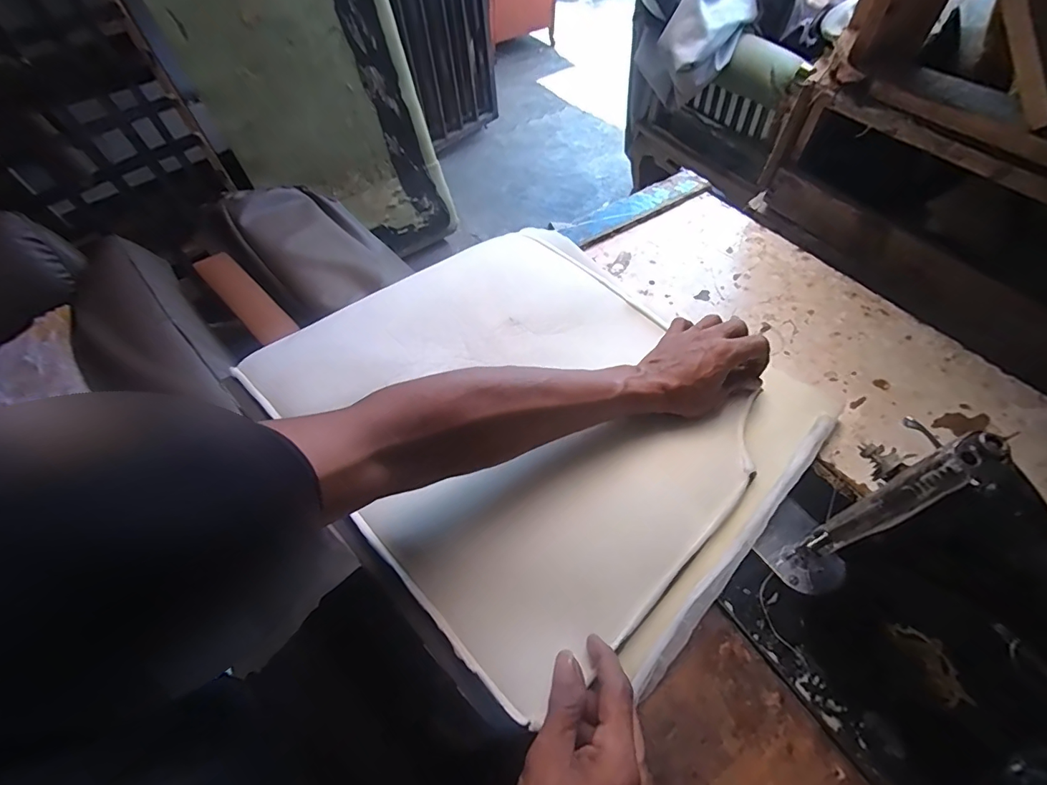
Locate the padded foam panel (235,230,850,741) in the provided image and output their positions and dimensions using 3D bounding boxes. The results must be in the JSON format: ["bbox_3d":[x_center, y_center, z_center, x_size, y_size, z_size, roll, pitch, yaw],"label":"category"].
[{"bbox_3d":[0.002,-0.002,0.479,0.490,0.041,0.399,38,66,25],"label":"padded foam panel"}]

